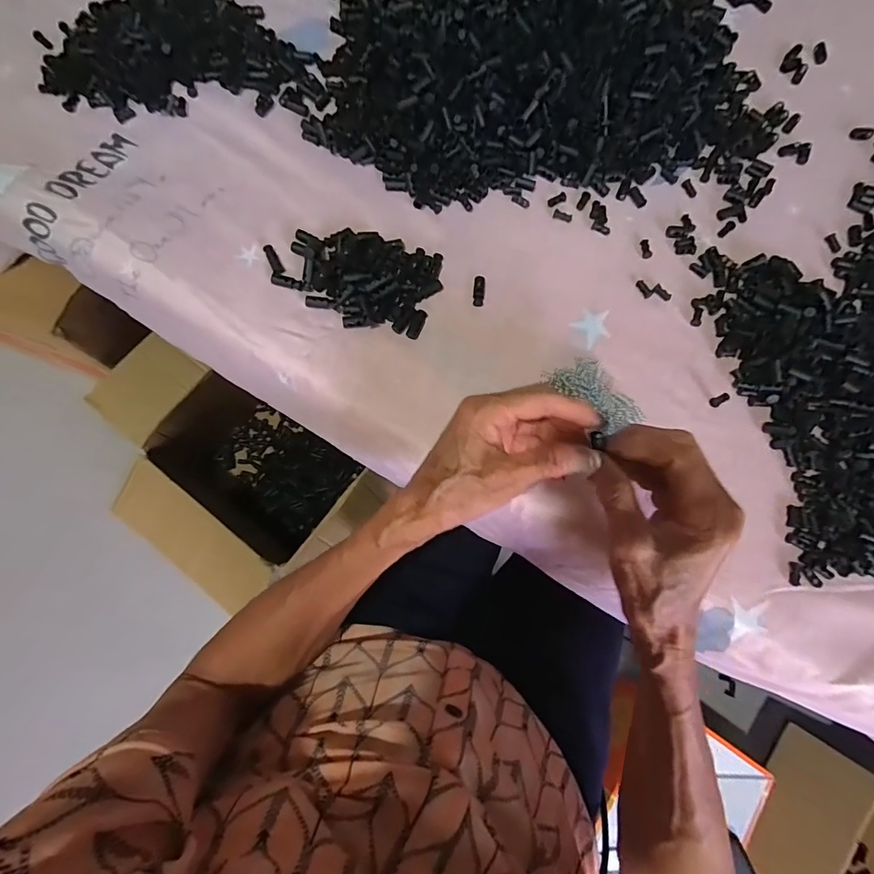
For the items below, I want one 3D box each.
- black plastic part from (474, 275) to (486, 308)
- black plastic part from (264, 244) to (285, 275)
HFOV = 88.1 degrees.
[{"bbox_3d":[0.036,-0.123,0.379,0.010,0.004,0.026,4,75,-1],"label":"black plastic part"},{"bbox_3d":[-0.135,-0.148,0.375,0.008,0.005,0.027,-27,77,-9],"label":"black plastic part"}]

